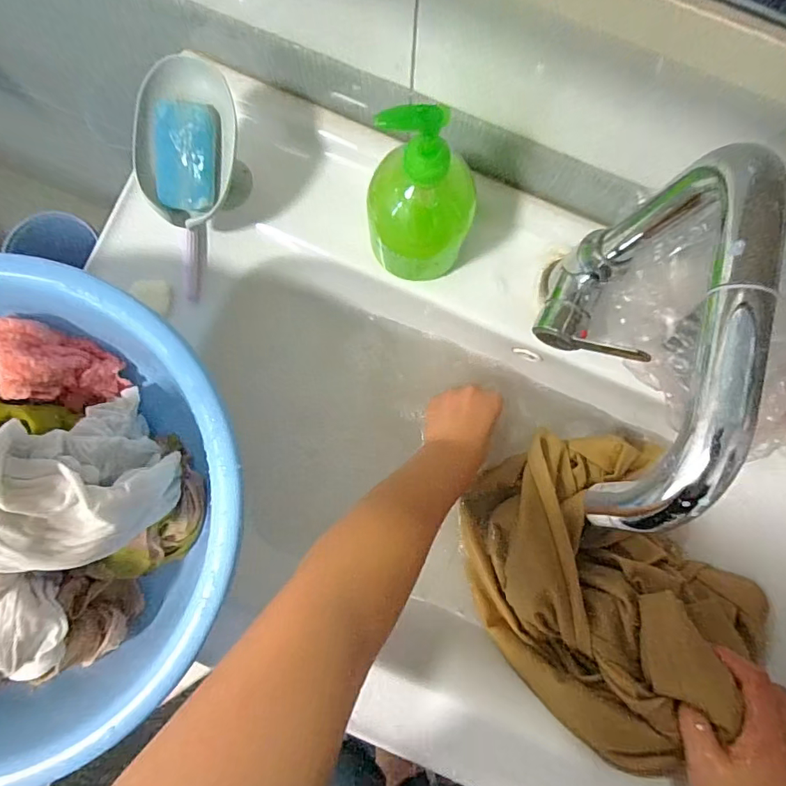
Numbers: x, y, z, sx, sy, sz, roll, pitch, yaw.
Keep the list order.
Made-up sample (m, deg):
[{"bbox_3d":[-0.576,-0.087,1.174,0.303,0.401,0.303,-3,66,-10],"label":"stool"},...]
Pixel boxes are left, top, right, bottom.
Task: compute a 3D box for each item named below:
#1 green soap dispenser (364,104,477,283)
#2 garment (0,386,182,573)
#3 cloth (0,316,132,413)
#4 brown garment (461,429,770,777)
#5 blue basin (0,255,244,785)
[{"bbox_3d":[0.021,-0.134,0.348,0.076,0.169,0.066,1,86,0],"label":"green soap dispenser"},{"bbox_3d":[-0.215,0.057,0.319,0.111,0.125,0.105,0,86,0],"label":"garment"},{"bbox_3d":[-0.260,-0.019,0.369,0.026,0.096,0.059,-8,75,32],"label":"cloth"},{"bbox_3d":[0.185,0.163,0.418,0.211,0.129,0.239,-34,87,-2],"label":"brown garment"},{"bbox_3d":[-0.266,0.077,0.333,0.326,0.141,0.312,0,86,0],"label":"blue basin"}]

